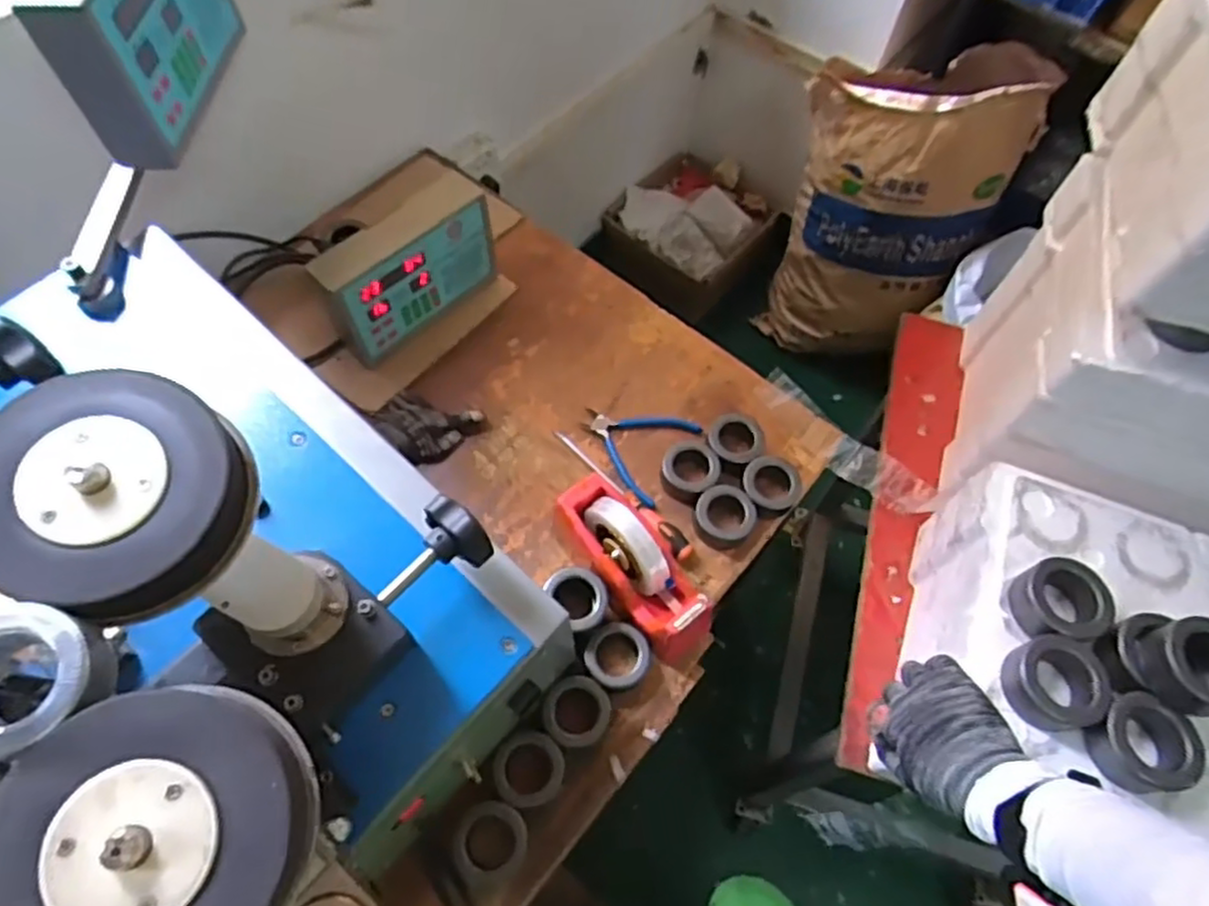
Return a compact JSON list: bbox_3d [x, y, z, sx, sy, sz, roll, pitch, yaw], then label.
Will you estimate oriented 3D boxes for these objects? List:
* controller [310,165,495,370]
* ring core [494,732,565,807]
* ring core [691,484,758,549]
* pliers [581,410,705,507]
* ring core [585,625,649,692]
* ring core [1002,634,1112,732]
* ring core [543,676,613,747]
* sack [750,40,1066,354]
[{"bbox_3d":[-0.243,-0.228,0.904,0.074,0.144,0.226,38,67,15],"label":"controller"},{"bbox_3d":[-0.075,0.318,0.721,0.067,0.037,0.067,1,63,-3],"label":"ring core"},{"bbox_3d":[0.143,0.076,0.849,0.072,0.036,0.069,1,63,-3],"label":"ring core"},{"bbox_3d":[0.032,-0.013,0.909,0.141,0.021,0.132,29,65,11],"label":"pliers"},{"bbox_3d":[0.013,0.220,0.770,0.068,0.039,0.065,1,63,-3],"label":"ring core"},{"bbox_3d":[0.360,0.182,0.576,0.068,0.035,0.074,-3,63,-5],"label":"ring core"},{"bbox_3d":[-0.028,0.270,0.748,0.068,0.045,0.070,1,63,-3],"label":"ring core"},{"bbox_3d":[0.577,-0.510,1.536,0.405,0.633,0.287,26,64,10],"label":"sack"}]

